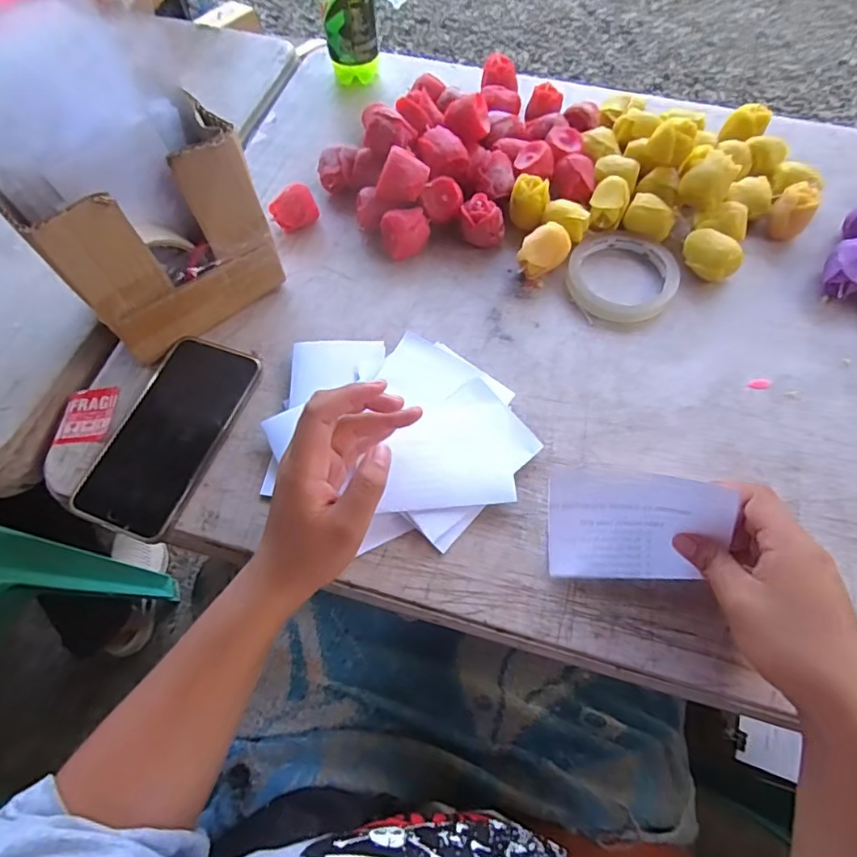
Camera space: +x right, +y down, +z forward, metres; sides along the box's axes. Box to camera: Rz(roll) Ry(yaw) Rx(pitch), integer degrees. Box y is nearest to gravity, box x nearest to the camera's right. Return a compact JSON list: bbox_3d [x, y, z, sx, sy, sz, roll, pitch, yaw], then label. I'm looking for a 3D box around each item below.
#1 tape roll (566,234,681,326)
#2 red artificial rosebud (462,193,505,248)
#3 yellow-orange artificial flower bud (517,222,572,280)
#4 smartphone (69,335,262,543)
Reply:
[{"bbox_3d":[0.166,-0.132,0.464,0.090,0.014,0.086,0,65,1],"label":"tape roll"},{"bbox_3d":[0.048,-0.181,0.481,0.038,0.042,0.029,8,65,5],"label":"red artificial rosebud"},{"bbox_3d":[0.098,-0.149,0.461,0.034,0.040,0.037,0,65,1],"label":"yellow-orange artificial flower bud"},{"bbox_3d":[-0.195,0.002,0.410,0.079,0.011,0.157,19,66,10],"label":"smartphone"}]

